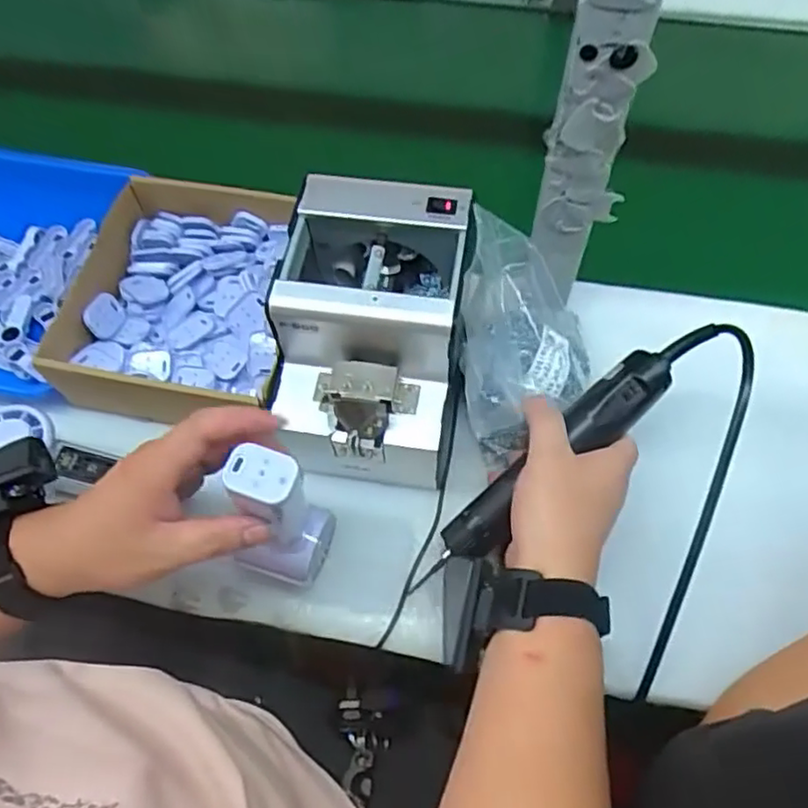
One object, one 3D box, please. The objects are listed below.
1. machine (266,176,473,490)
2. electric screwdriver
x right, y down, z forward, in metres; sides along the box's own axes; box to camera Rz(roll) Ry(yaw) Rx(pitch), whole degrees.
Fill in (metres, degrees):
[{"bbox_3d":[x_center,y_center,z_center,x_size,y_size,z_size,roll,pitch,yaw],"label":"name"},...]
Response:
[{"bbox_3d":[-0.024,-0.055,0.485,0.122,0.117,0.171,7,62,6],"label":"machine"},{"bbox_3d":[0.096,0.050,0.480,0.231,0.029,0.038,-41,67,-1],"label":"electric screwdriver"}]

